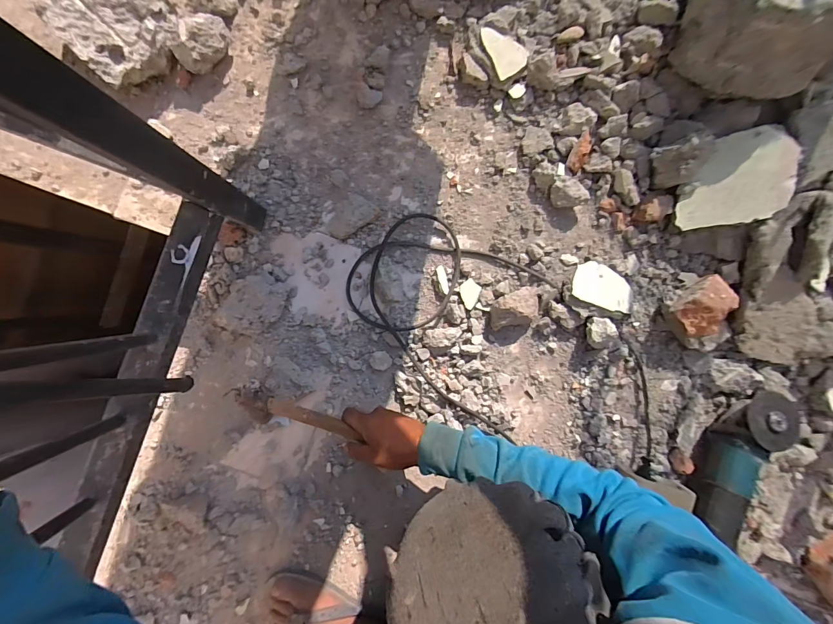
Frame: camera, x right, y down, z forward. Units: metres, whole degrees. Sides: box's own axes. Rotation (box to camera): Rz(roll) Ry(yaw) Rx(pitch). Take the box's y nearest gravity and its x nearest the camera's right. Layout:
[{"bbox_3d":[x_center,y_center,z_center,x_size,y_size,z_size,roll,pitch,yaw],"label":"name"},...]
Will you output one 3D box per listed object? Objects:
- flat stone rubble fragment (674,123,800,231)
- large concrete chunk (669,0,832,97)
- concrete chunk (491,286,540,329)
[{"bbox_3d":[0.477,-0.200,0.556,0.151,0.016,0.132,-5,93,15],"label":"flat stone rubble fragment"},{"bbox_3d":[0.466,-0.387,0.512,0.163,0.145,0.142,3,91,-4],"label":"large concrete chunk"},{"bbox_3d":[0.157,-0.006,0.589,0.078,0.040,0.056,-10,92,-4],"label":"concrete chunk"}]

